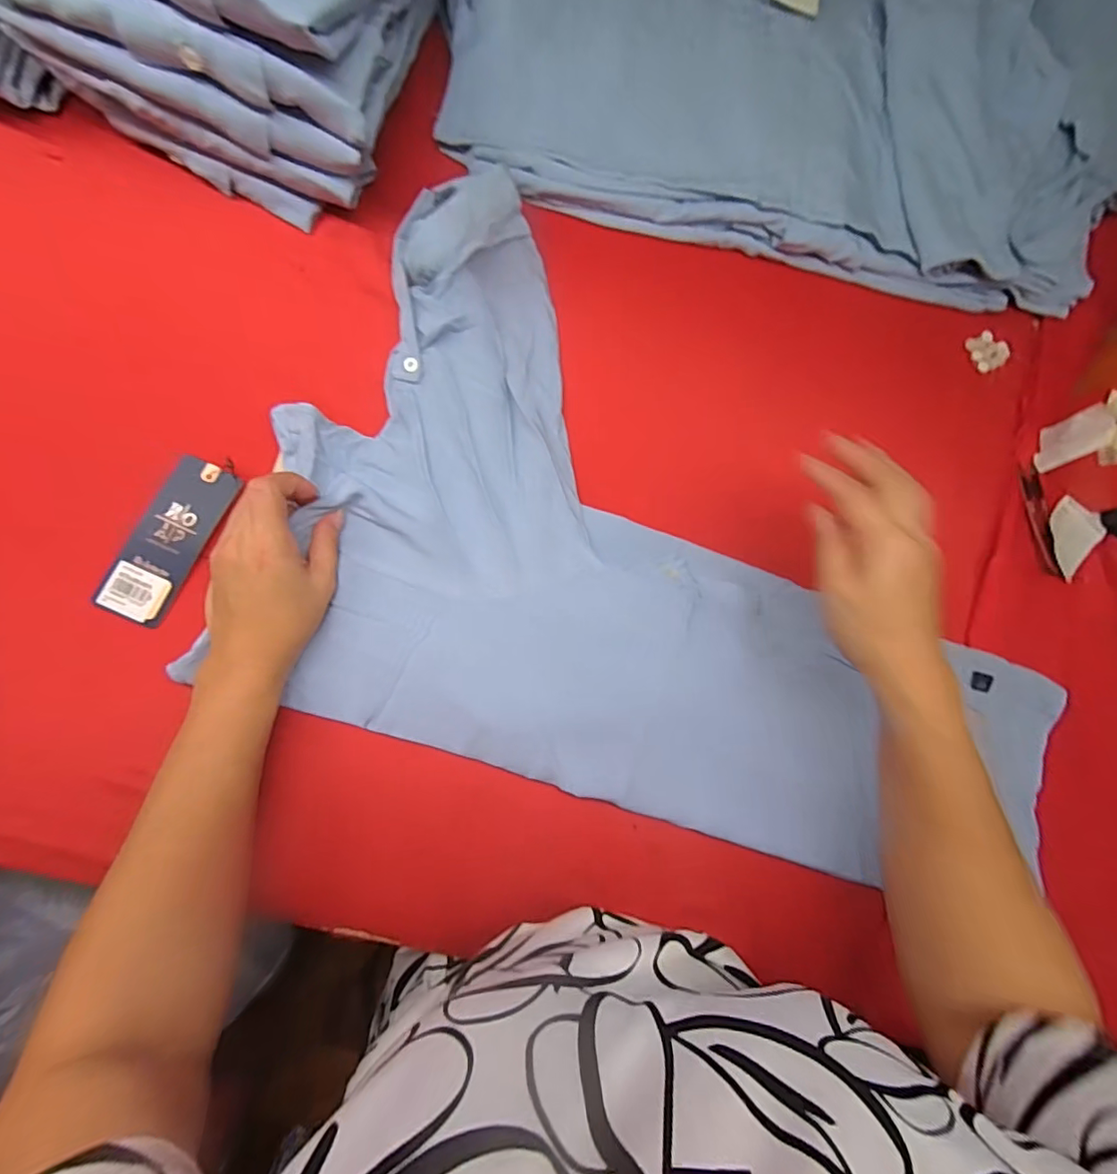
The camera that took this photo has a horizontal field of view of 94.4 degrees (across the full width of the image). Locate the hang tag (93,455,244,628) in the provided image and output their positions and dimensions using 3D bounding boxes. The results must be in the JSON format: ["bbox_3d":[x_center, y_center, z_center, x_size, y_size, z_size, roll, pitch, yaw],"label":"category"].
[{"bbox_3d":[-0.273,-0.034,0.362,0.049,0.008,0.120,26,80,-4],"label":"hang tag"}]

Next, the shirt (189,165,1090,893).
[{"bbox_3d":[0.119,-0.021,0.400,0.611,0.039,0.384,18,82,-5],"label":"shirt"}]

